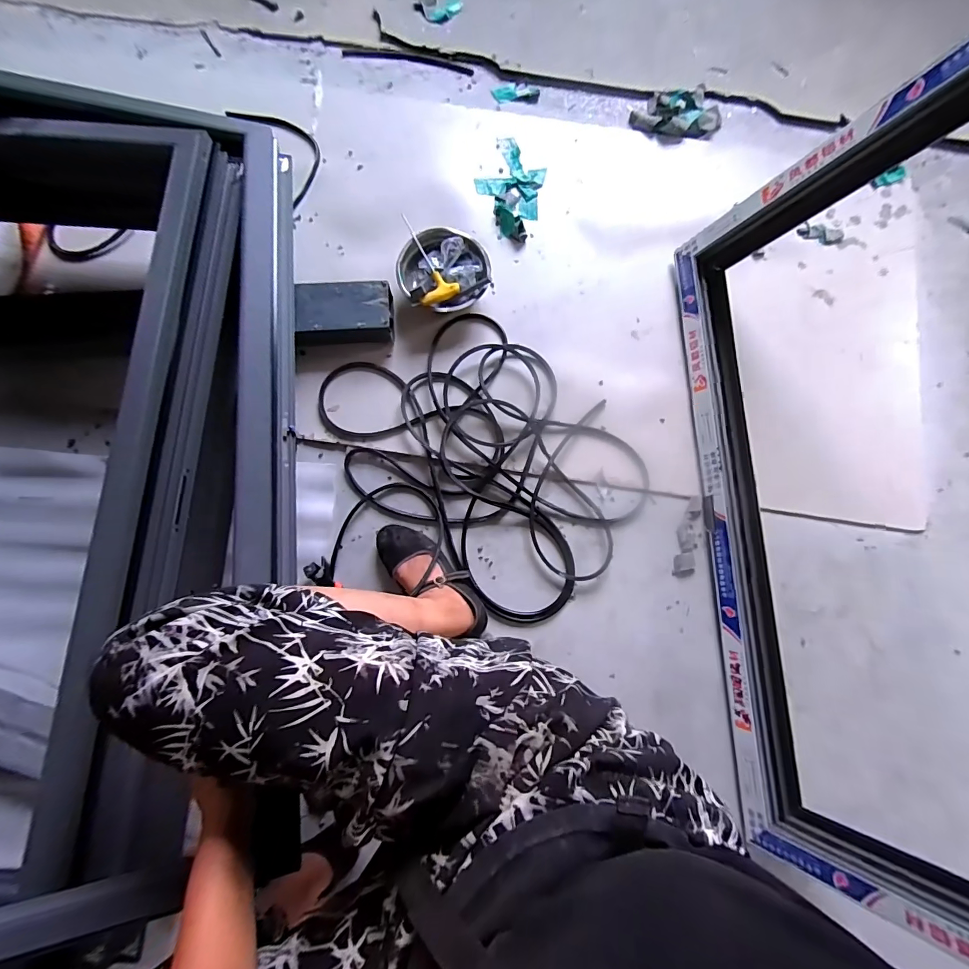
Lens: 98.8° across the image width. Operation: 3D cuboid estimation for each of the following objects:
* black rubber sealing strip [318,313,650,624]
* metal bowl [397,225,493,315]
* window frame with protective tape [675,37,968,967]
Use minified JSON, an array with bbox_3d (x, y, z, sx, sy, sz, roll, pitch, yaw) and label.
[{"bbox_3d":[-0.020,-0.049,0.787,0.601,0.035,0.517,17,81,0],"label":"black rubber sealing strip"},{"bbox_3d":[-0.081,-0.429,0.833,0.174,0.070,0.171,0,81,-2],"label":"metal bowl"},{"bbox_3d":[0.594,0.006,0.559,0.082,0.573,1.093,2,79,-30],"label":"window frame with protective tape"}]

